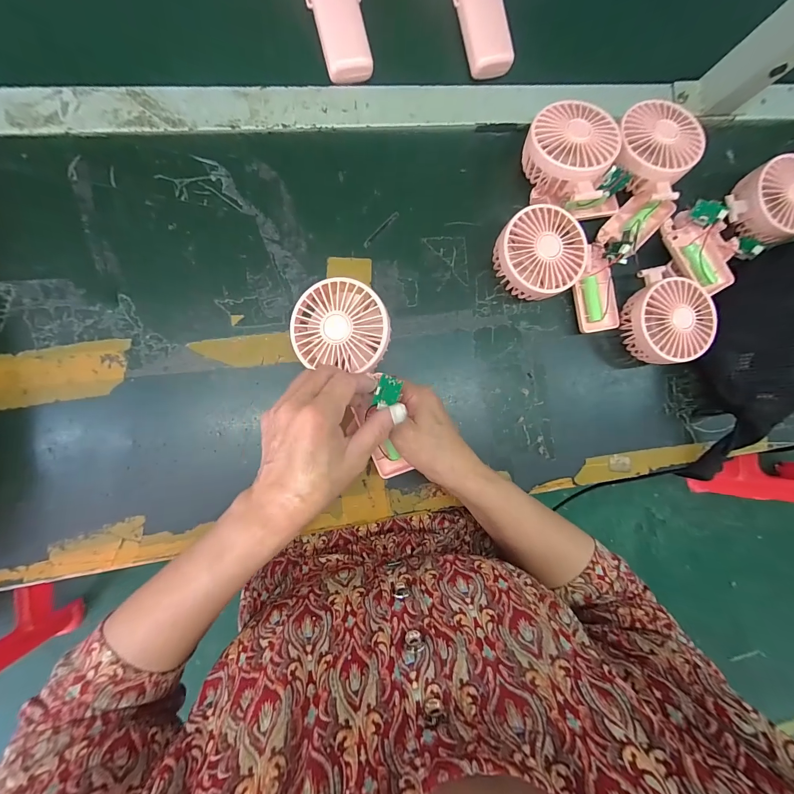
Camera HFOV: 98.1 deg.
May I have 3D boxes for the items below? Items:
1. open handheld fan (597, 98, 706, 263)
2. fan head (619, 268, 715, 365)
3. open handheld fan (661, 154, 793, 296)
[{"bbox_3d":[0.263,-0.221,0.365,0.089,0.051,0.165,4,88,-8],"label":"open handheld fan"},{"bbox_3d":[0.287,-0.085,0.370,0.080,0.045,0.097,15,87,-7],"label":"fan head"},{"bbox_3d":[0.379,-0.192,0.381,0.178,0.047,0.090,-34,94,-7],"label":"open handheld fan"}]

